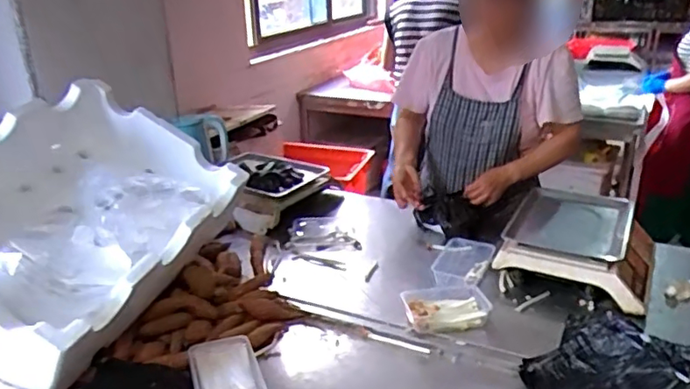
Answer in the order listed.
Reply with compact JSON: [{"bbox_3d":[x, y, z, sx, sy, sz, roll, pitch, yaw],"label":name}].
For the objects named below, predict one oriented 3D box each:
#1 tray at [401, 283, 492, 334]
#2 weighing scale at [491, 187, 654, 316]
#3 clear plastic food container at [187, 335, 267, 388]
[{"bbox_3d":[0.206,0.232,1.189,0.174,0.042,0.134,-6,25,-10],"label":"tray"},{"bbox_3d":[0.539,0.102,1.333,0.305,0.128,0.343,11,26,28],"label":"weighing scale"},{"bbox_3d":[-0.204,0.317,1.014,0.114,0.045,0.166,-11,26,-19],"label":"clear plastic food container"}]

